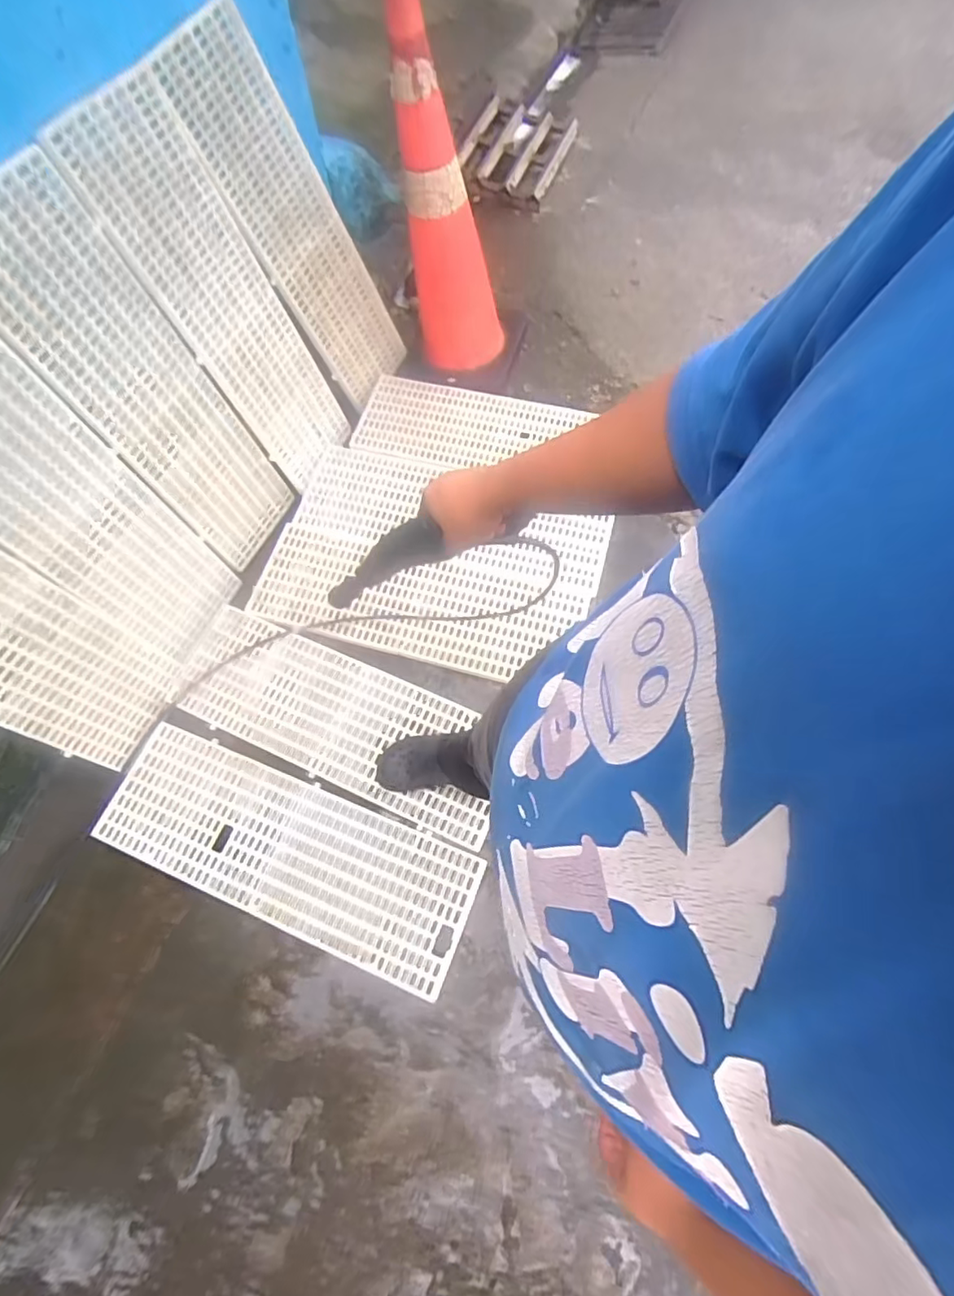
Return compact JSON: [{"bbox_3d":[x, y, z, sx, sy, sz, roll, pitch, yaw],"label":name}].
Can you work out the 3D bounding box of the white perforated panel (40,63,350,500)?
[{"bbox_3d":[-0.604,-0.830,1.427,0.039,0.843,0.324,13,64,27],"label":"white perforated panel"}]

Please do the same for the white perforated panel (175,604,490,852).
[{"bbox_3d":[-0.344,0.168,1.430,0.862,0.030,0.301,22,70,11],"label":"white perforated panel"}]

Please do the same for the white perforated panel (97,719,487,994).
[{"bbox_3d":[-0.451,0.453,1.317,0.895,0.033,0.301,19,69,10],"label":"white perforated panel"}]

